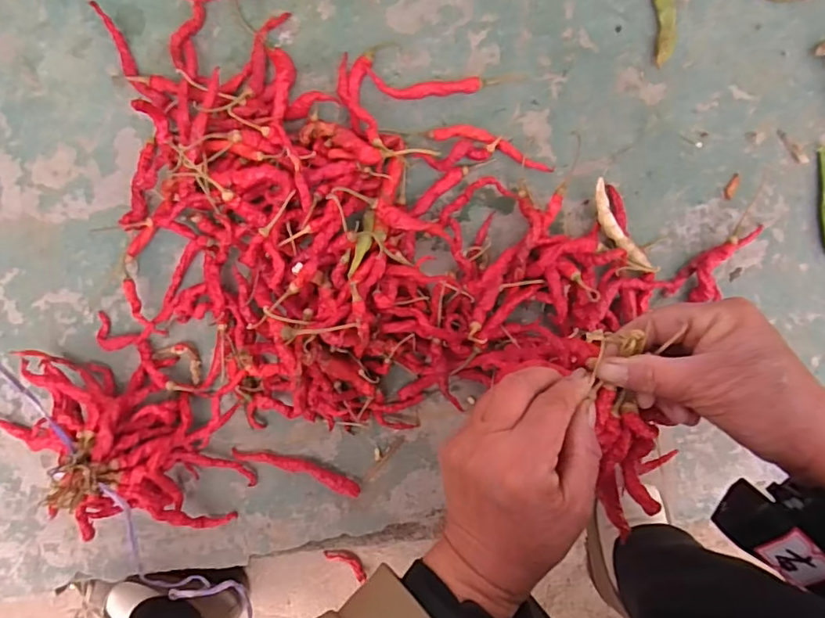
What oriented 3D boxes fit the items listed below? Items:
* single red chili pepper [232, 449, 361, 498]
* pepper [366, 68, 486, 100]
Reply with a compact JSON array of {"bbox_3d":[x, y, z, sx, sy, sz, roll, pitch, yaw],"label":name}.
[{"bbox_3d":[-0.105,0.146,0.473,0.121,0.012,0.017,19,99,-2],"label":"single red chili pepper"},{"bbox_3d":[0.010,-0.183,0.423,0.091,0.007,0.020,3,99,0],"label":"pepper"}]

